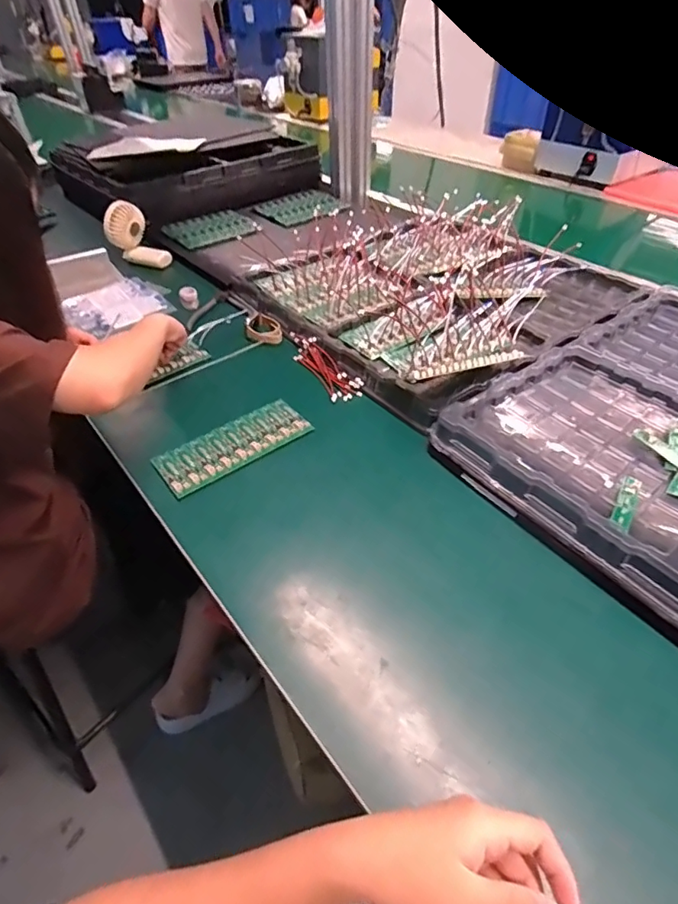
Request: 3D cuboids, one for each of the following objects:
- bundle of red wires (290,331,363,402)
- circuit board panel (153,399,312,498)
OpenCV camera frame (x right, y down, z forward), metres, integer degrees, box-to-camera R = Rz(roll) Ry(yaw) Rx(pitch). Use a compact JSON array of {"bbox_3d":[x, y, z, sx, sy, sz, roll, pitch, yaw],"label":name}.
[{"bbox_3d":[-0.030,-0.134,0.764,0.047,0.021,0.175,-25,49,-24],"label":"bundle of red wires"},{"bbox_3d":[-0.135,-0.012,0.650,0.196,0.006,0.087,-29,50,-27],"label":"circuit board panel"}]

